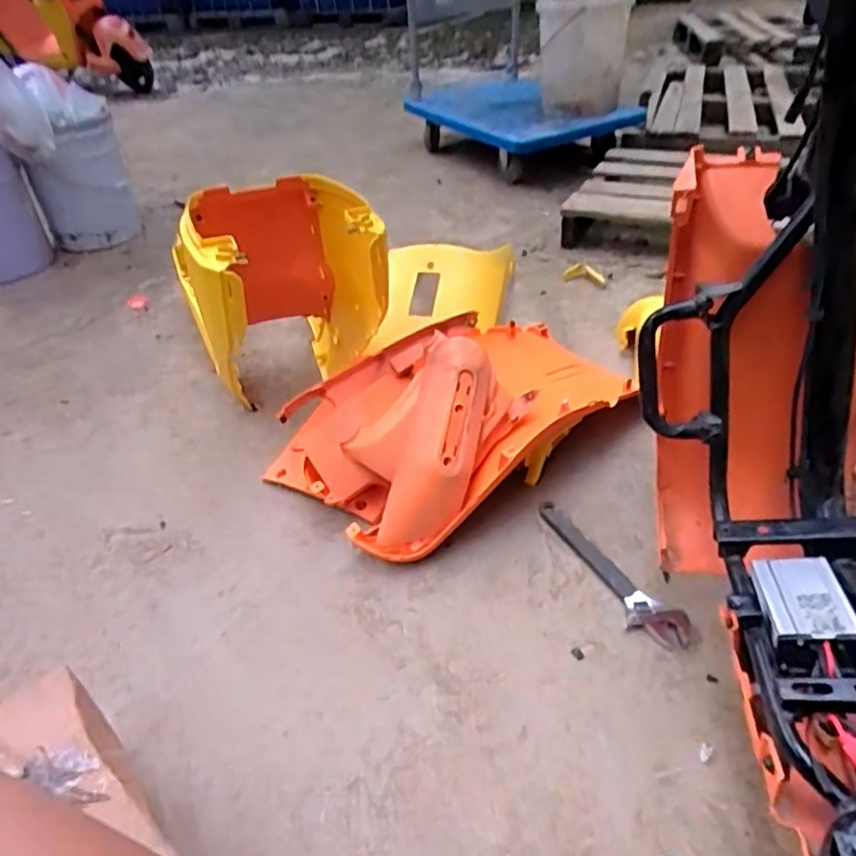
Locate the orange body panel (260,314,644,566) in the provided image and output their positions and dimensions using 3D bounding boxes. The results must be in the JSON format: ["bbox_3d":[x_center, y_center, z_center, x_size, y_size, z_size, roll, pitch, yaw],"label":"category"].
[{"bbox_3d":[0.068,-0.049,1.081,0.608,0.233,0.329,-29,45,-27],"label":"orange body panel"}]

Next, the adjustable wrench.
[{"bbox_3d":[0.246,0.199,0.917,0.068,0.018,0.289,-24,43,-23],"label":"adjustable wrench"}]

